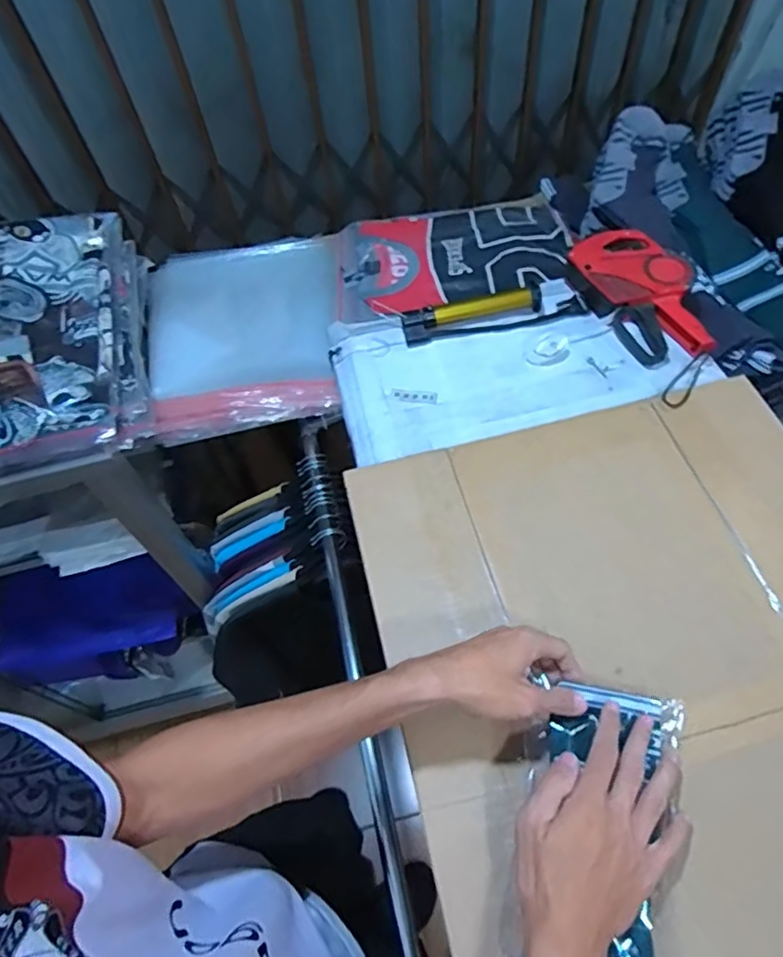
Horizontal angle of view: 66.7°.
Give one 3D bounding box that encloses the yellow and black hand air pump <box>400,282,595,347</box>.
[{"bbox_3d":[0.141,-0.227,0.817,0.247,0.034,0.059,-8,58,0],"label":"yellow and black hand air pump"}]

